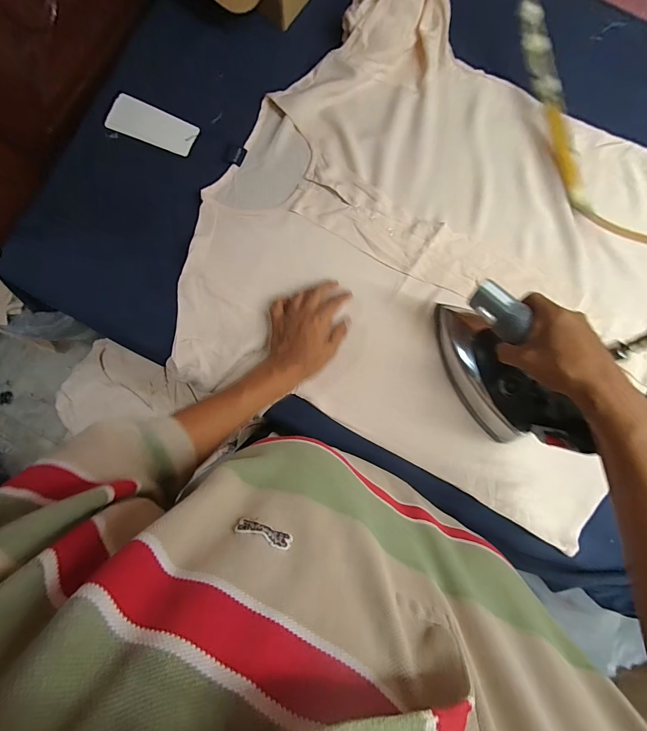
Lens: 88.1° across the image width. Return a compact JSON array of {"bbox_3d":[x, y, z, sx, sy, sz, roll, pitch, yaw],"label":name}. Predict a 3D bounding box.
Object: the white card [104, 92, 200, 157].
[{"bbox_3d":[-0.234,-0.327,0.456,0.119,0.007,0.054,23,85,0],"label":"white card"}]

